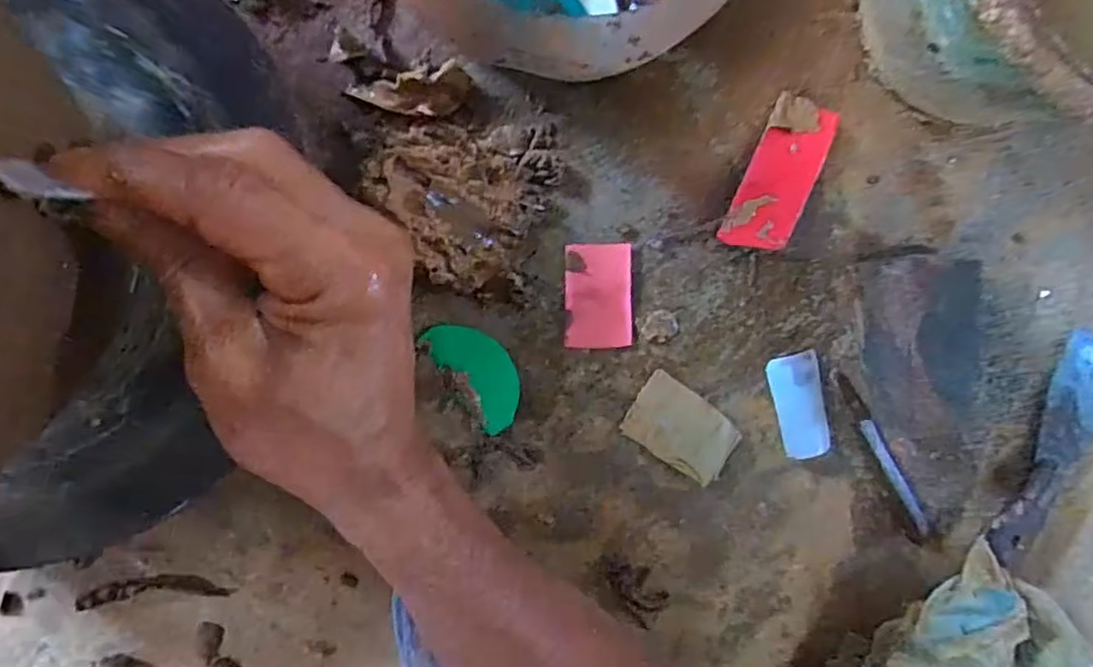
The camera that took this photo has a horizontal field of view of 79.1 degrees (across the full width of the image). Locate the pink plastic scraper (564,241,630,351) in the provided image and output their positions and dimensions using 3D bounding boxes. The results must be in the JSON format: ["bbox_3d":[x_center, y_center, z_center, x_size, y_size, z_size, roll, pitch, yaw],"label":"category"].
[{"bbox_3d":[0.037,-0.026,0.464,0.046,0.006,0.072,-1,95,-7],"label":"pink plastic scraper"}]

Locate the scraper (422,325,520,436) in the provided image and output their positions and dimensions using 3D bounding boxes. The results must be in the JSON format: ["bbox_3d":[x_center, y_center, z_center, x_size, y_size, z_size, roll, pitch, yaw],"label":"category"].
[{"bbox_3d":[-0.045,0.026,0.456,0.040,0.007,0.082,-34,99,-3],"label":"scraper"}]

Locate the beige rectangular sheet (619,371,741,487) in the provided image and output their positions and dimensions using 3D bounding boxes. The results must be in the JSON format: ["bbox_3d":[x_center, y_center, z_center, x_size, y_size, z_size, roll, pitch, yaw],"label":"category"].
[{"bbox_3d":[0.097,0.069,0.477,0.077,0.012,0.052,36,90,-9],"label":"beige rectangular sheet"}]

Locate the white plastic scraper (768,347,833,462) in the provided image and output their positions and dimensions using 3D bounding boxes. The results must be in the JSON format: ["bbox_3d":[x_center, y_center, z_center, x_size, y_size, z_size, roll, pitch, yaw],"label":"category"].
[{"bbox_3d":[0.186,0.054,0.485,0.037,0.007,0.076,-14,97,-6],"label":"white plastic scraper"}]

